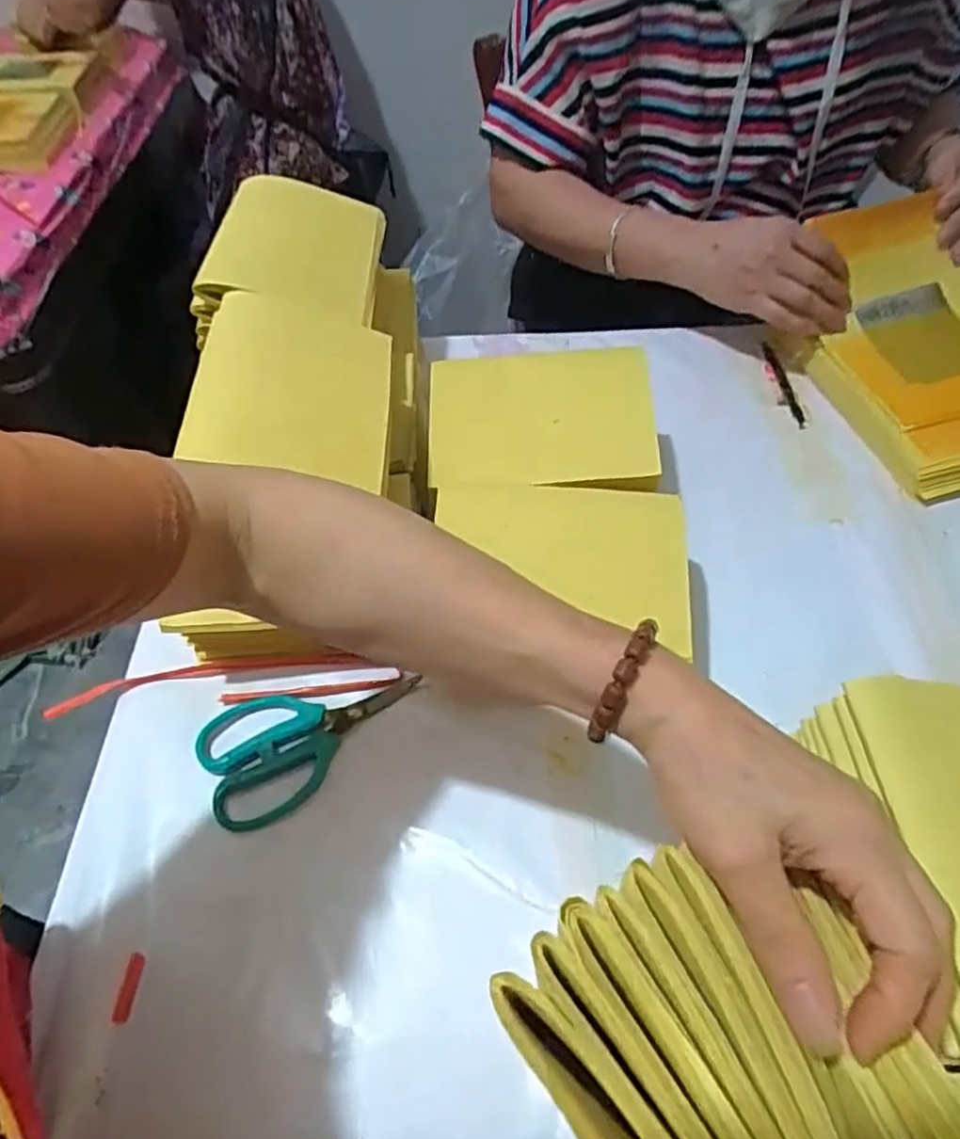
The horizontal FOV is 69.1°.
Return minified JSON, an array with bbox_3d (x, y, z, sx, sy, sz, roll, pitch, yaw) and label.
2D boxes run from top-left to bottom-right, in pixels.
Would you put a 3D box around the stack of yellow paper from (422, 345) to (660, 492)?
[{"bbox_3d":[0.042,-0.109,0.503,0.158,0.014,0.118,-1,63,11],"label":"stack of yellow paper"}]

